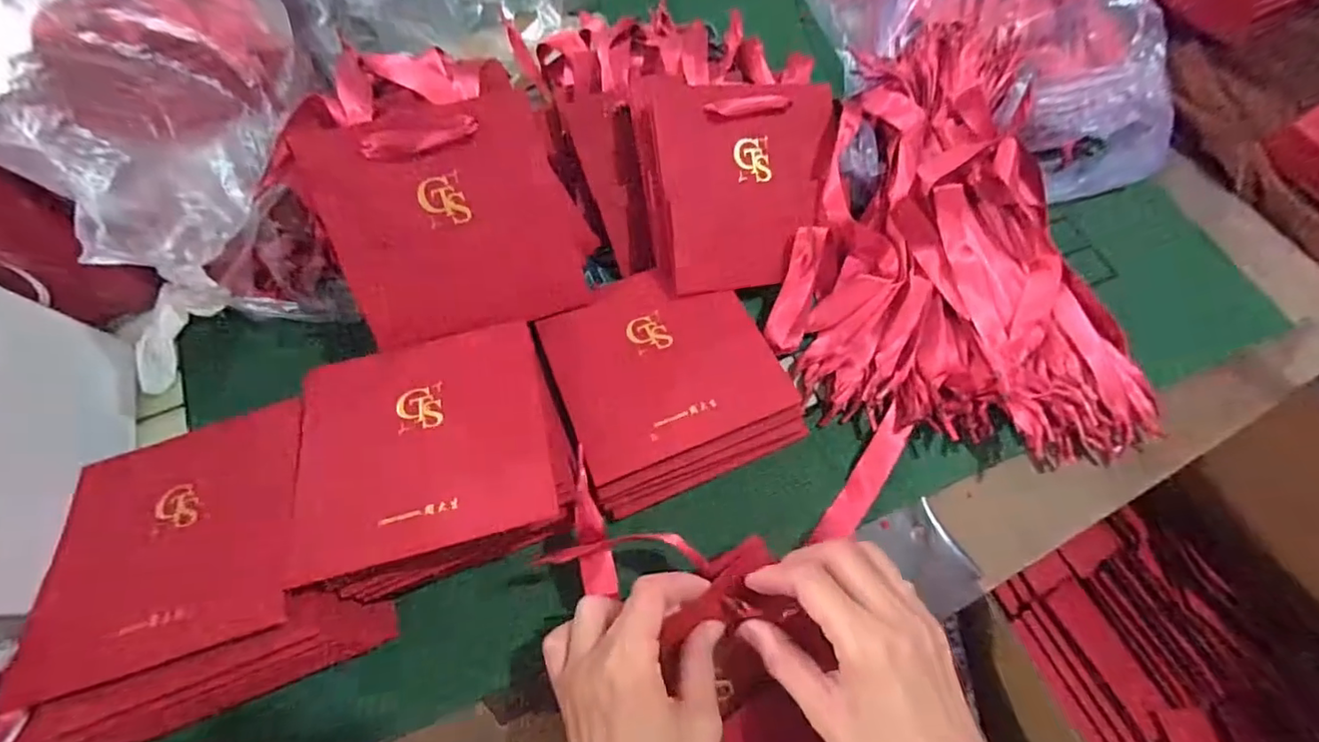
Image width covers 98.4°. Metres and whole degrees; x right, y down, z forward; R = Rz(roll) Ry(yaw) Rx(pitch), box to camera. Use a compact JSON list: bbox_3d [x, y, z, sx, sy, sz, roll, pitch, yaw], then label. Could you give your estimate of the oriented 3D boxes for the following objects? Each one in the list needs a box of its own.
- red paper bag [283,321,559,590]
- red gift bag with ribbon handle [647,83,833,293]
[{"bbox_3d":[-0.139,0.039,0.335,0.142,0.009,0.141,-12,56,-8],"label":"red paper bag"},{"bbox_3d":[0.066,-0.134,0.412,0.128,0.009,0.144,-6,91,-11],"label":"red gift bag with ribbon handle"}]

